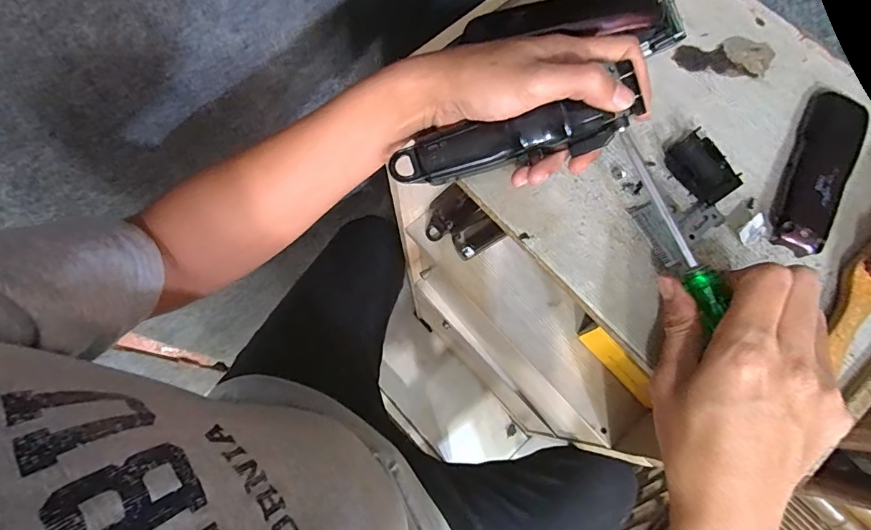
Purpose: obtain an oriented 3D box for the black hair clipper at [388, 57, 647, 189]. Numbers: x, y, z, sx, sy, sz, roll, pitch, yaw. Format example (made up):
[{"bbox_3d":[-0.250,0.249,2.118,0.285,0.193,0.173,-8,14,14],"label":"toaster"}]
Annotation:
[{"bbox_3d":[0.048,-0.087,0.332,0.156,0.032,0.034,-9,69,14],"label":"black hair clipper"}]

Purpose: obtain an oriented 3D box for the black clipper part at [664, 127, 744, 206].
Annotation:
[{"bbox_3d":[0.199,-0.072,0.354,0.035,0.015,0.051,-32,74,-12],"label":"black clipper part"}]

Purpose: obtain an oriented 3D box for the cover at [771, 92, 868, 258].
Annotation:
[{"bbox_3d":[0.286,-0.073,0.353,0.039,0.015,0.148,29,72,9],"label":"cover"}]

